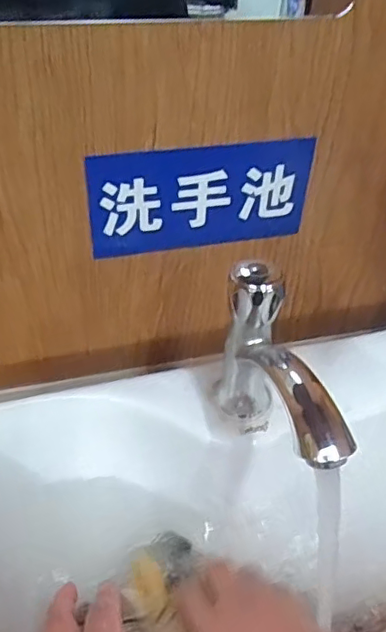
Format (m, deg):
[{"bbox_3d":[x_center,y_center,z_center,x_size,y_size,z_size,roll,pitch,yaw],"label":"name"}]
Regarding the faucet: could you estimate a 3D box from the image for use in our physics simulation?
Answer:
[{"bbox_3d":[0.057,0.056,0.386,0.030,0.132,0.136,-11,44,-17],"label":"faucet"}]

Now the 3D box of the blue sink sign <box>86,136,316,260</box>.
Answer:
[{"bbox_3d":[0.009,-0.103,0.501,0.193,0.096,0.006,-8,43,-14],"label":"blue sink sign"}]

